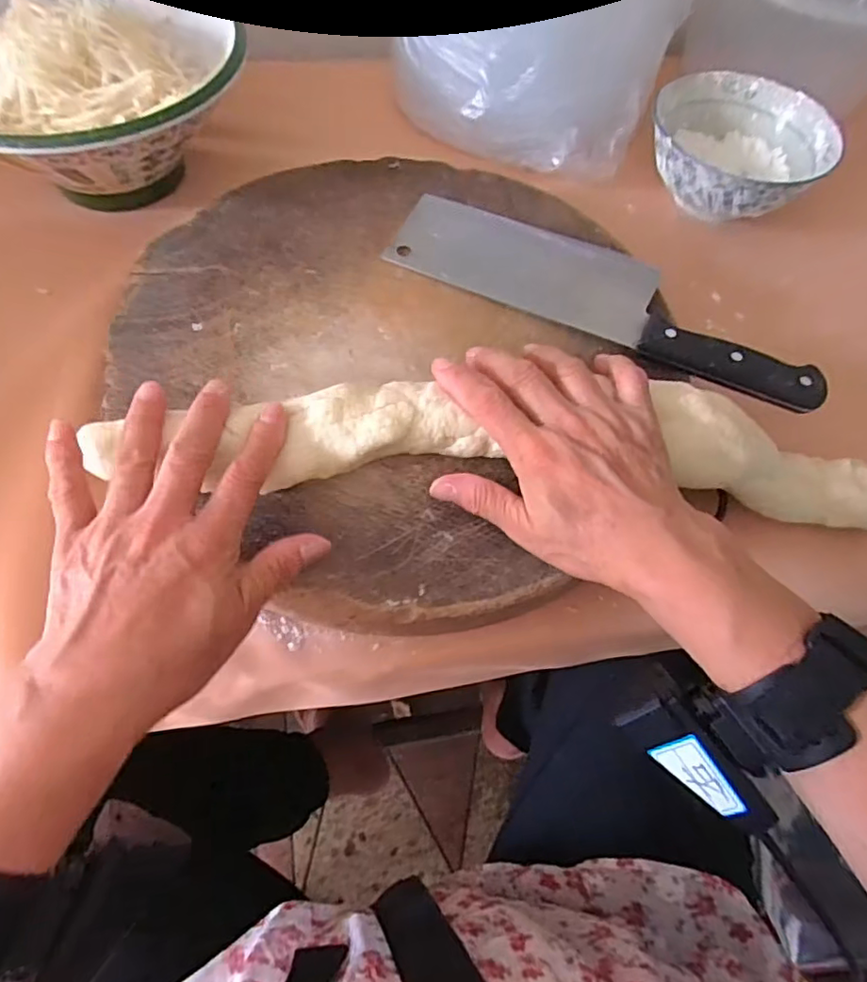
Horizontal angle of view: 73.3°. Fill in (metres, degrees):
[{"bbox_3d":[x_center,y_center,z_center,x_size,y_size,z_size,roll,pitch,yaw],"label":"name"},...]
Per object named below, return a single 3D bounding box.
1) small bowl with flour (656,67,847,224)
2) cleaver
[{"bbox_3d":[0.253,-0.284,0.491,0.139,0.055,0.141,2,61,-3],"label":"small bowl with flour"},{"bbox_3d":[0.113,-0.138,0.391,0.286,0.018,0.082,26,63,10],"label":"cleaver"}]

